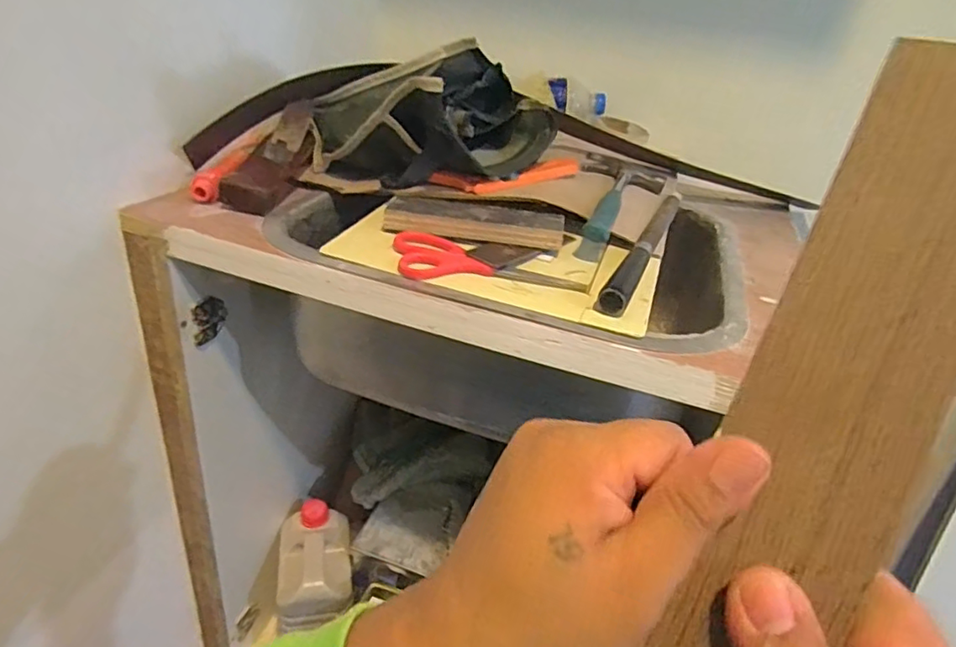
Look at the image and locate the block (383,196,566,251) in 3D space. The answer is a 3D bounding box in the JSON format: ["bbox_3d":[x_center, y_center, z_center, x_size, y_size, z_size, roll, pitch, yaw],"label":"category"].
[{"bbox_3d":[-0.003,-0.102,0.589,0.177,0.022,0.059,7,29,-1],"label":"block"}]

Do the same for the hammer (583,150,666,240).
[{"bbox_3d":[0.158,-0.150,0.661,0.097,0.030,0.267,14,30,12],"label":"hammer"}]

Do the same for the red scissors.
[{"bbox_3d":[0.009,-0.058,0.544,0.172,0.020,0.063,4,29,-5],"label":"red scissors"}]

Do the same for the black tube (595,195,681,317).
[{"bbox_3d":[0.180,-0.084,0.612,0.022,0.023,0.332,19,31,19],"label":"black tube"}]

